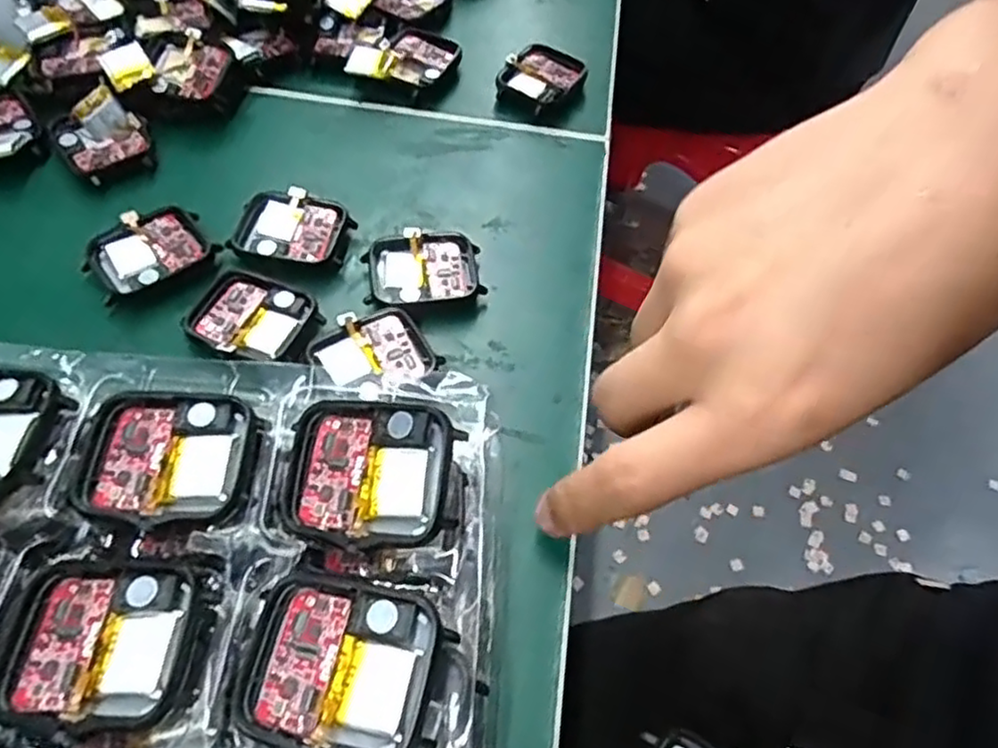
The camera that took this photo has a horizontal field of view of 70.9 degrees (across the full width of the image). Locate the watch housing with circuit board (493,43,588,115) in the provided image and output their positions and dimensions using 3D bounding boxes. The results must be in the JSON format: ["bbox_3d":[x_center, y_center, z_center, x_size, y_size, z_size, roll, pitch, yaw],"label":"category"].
[{"bbox_3d":[0.021,-0.154,0.363,0.038,0.013,0.044,30,61,15],"label":"watch housing with circuit board"}]

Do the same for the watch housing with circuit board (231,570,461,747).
[{"bbox_3d":[-0.036,0.067,0.161,0.043,0.007,0.037,12,58,4],"label":"watch housing with circuit board"}]

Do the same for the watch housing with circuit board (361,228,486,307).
[{"bbox_3d":[-0.031,-0.042,0.291,0.046,0.013,0.035,0,58,-3],"label":"watch housing with circuit board"}]

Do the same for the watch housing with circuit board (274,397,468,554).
[{"bbox_3d":[-0.035,0.026,0.184,0.045,0.006,0.038,4,74,8],"label":"watch housing with circuit board"}]

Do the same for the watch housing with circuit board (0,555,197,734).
[{"bbox_3d":[-0.095,0.063,0.165,0.042,0.005,0.037,6,58,0],"label":"watch housing with circuit board"}]

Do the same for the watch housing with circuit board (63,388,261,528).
[{"bbox_3d":[-0.091,0.022,0.190,0.044,0.006,0.037,4,58,-1],"label":"watch housing with circuit board"}]

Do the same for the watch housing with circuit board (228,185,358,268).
[{"bbox_3d":[-0.087,-0.061,0.296,0.046,0.010,0.036,10,58,3],"label":"watch housing with circuit board"}]

